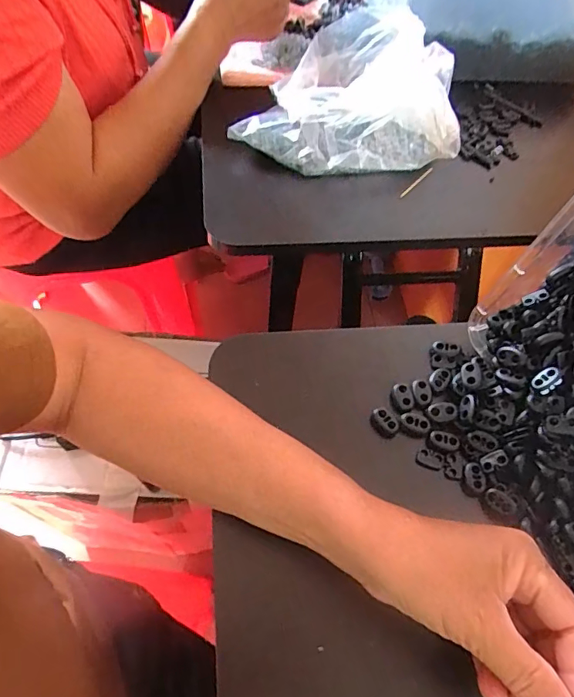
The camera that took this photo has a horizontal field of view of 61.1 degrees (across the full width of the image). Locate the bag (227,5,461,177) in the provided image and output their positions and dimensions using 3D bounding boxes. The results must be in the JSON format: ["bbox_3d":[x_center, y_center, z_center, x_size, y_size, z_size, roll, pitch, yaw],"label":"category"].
[{"bbox_3d":[0.074,-0.250,0.482,0.205,0.090,0.166,21,60,8],"label":"bag"}]

